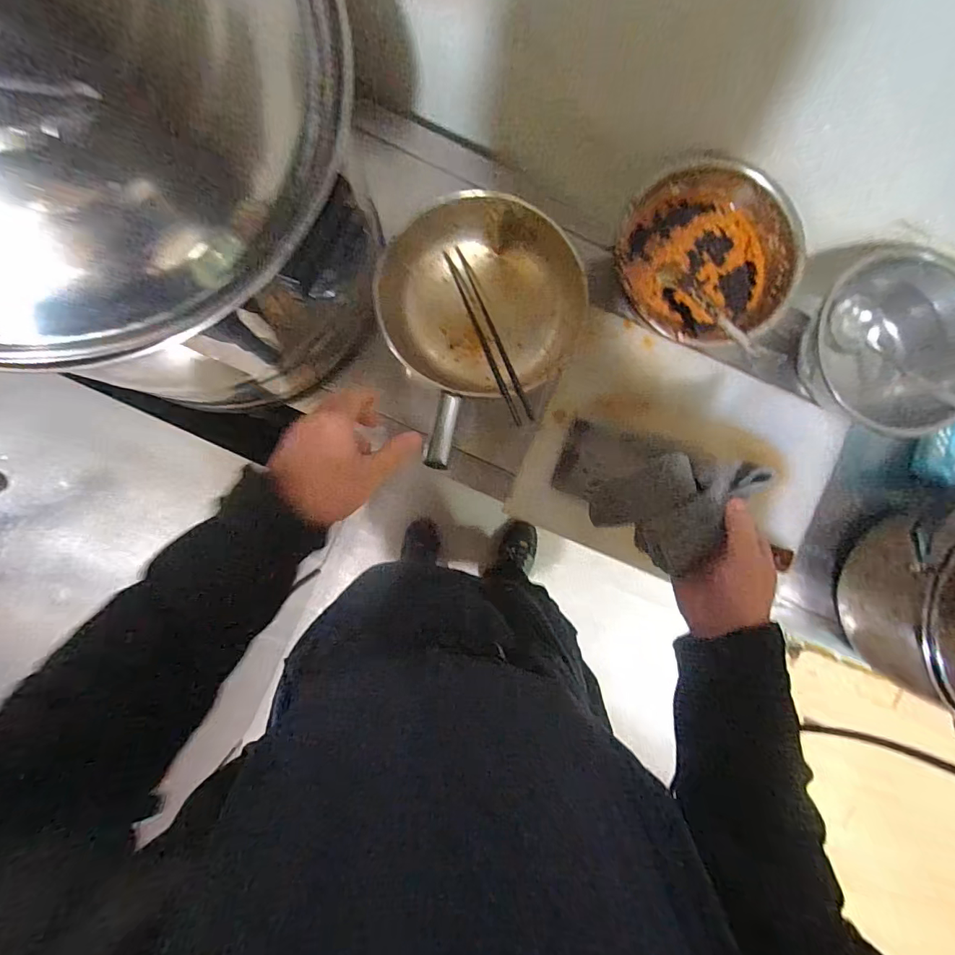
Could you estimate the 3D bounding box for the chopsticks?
[{"bbox_3d":[0.012,-0.172,0.562,0.024,0.017,0.237,-20,77,-2],"label":"chopsticks"}]

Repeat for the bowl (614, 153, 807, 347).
[{"bbox_3d":[0.265,-0.252,0.548,0.196,0.088,0.187,0,90,-3],"label":"bowl"}]

